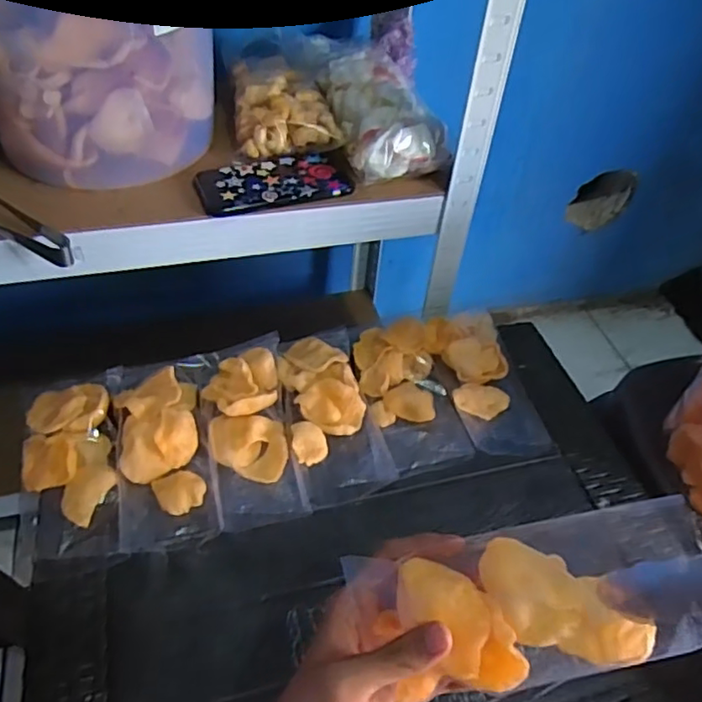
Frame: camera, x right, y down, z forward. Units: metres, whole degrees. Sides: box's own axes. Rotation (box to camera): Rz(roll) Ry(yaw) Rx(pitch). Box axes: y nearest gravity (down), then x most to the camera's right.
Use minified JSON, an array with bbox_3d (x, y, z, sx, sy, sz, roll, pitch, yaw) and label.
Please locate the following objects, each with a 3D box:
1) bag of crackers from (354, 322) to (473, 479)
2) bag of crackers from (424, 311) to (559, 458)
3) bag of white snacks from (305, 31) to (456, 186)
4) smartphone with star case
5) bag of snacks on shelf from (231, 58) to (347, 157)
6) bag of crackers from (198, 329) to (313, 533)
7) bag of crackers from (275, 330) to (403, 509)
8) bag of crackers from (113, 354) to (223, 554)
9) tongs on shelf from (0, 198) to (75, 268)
[{"bbox_3d":[0.056,0.041,0.618,0.083,0.031,0.174,-7,49,-11],"label":"bag of crackers"},{"bbox_3d":[0.138,0.029,0.628,0.083,0.027,0.183,-8,49,-12],"label":"bag of crackers"},{"bbox_3d":[0.023,-0.278,0.668,0.098,0.050,0.247,-11,50,-15],"label":"bag of white snacks"},{"bbox_3d":[-0.072,-0.169,0.599,0.155,0.014,0.075,-12,50,-15],"label":"smartphone with star case"},{"bbox_3d":[-0.074,-0.273,0.660,0.106,0.048,0.150,-5,49,-10],"label":"bag of snacks on shelf"},{"bbox_3d":[-0.096,0.069,0.574,0.078,0.033,0.190,-8,49,-11],"label":"bag of crackers"},{"bbox_3d":[-0.021,0.058,0.593,0.082,0.033,0.179,-10,50,-14],"label":"bag of crackers"},{"bbox_3d":[-0.173,0.086,0.564,0.095,0.037,0.194,-4,48,-9],"label":"bag of crackers"},{"bbox_3d":[-0.317,-0.116,0.538,0.163,0.040,0.067,23,50,16],"label":"tongs on shelf"}]

